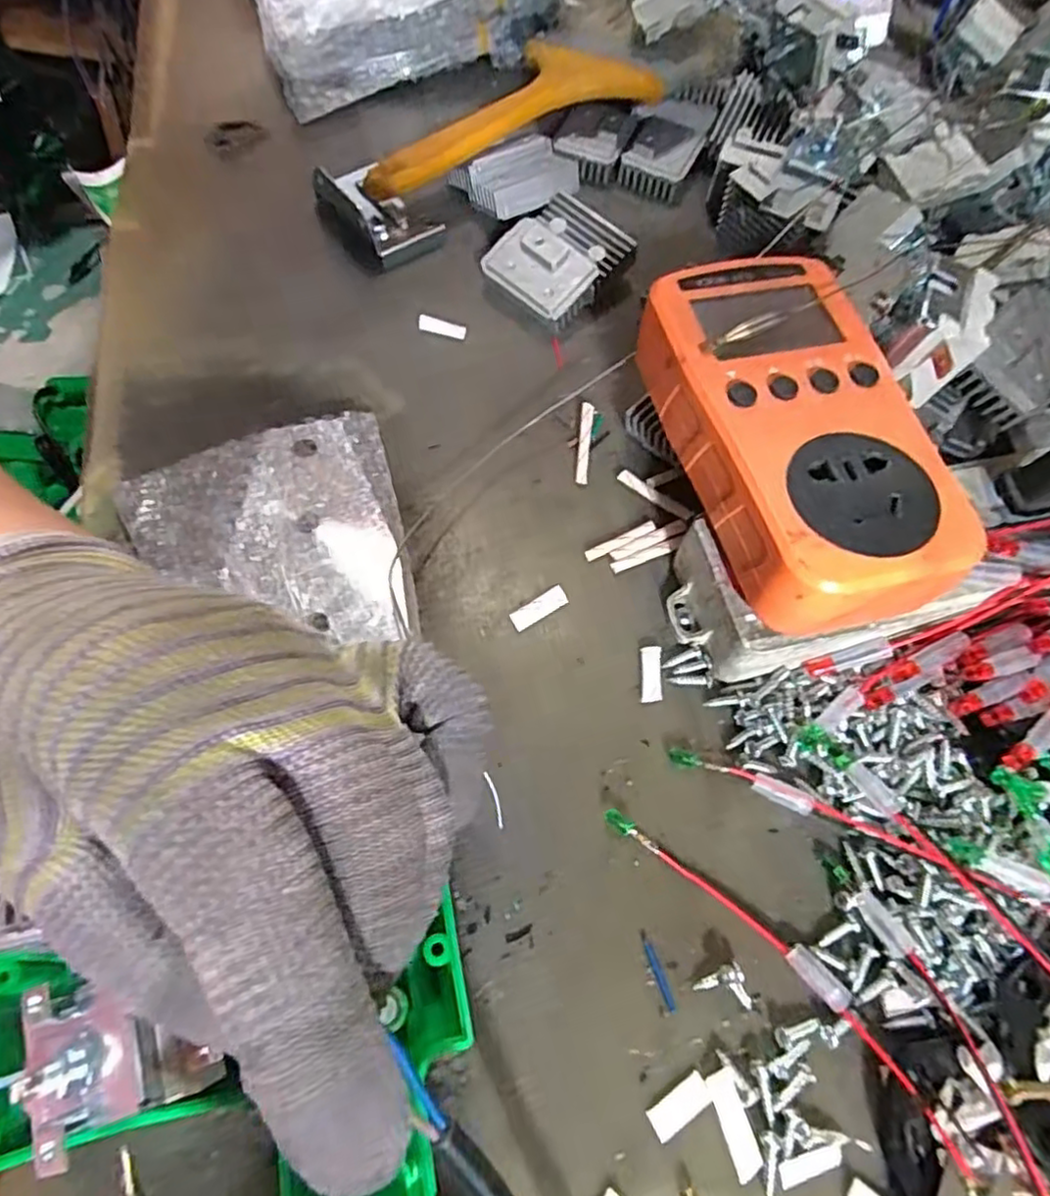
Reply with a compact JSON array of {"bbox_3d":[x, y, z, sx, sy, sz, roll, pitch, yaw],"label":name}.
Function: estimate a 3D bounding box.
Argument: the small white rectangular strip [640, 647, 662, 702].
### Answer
[{"bbox_3d":[0.044,0.026,0.230,0.007,0.004,0.019,2,66,-1],"label":"small white rectangular strip"}]

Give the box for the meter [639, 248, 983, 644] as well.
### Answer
[{"bbox_3d":[0.085,-0.055,0.209,0.071,0.029,0.128,-15,67,-9],"label":"meter"}]

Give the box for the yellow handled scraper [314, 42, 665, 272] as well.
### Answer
[{"bbox_3d":[-0.022,-0.221,0.320,0.172,0.024,0.063,-39,73,-18],"label":"yellow handled scraper"}]

